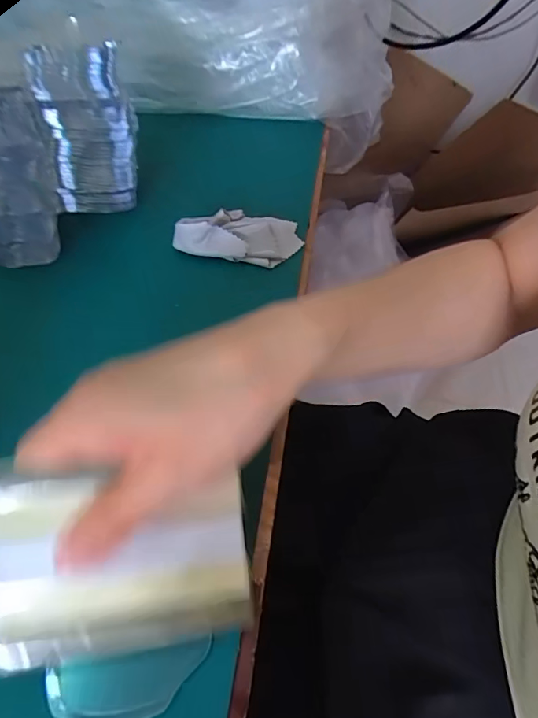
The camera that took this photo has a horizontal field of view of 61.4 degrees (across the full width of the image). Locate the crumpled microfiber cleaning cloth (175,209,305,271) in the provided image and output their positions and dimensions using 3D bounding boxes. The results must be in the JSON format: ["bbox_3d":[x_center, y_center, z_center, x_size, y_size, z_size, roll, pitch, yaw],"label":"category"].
[{"bbox_3d":[-0.023,-0.102,0.357,0.094,0.025,0.050,5,52,-1],"label":"crumpled microfiber cleaning cloth"}]

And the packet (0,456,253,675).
[{"bbox_3d":[-0.059,0.080,0.184,0.102,0.012,0.074,-1,87,-12],"label":"packet"}]

